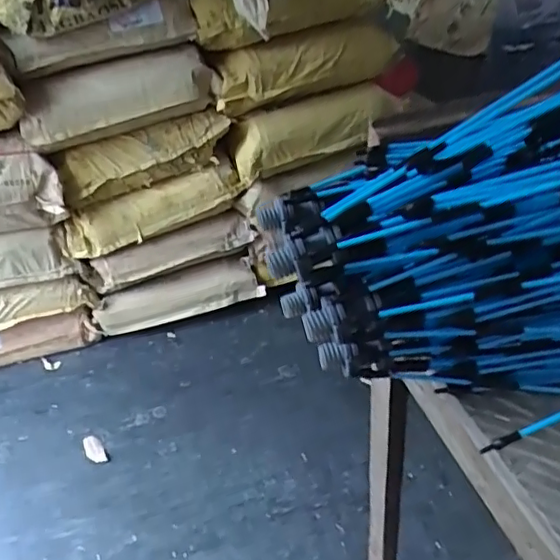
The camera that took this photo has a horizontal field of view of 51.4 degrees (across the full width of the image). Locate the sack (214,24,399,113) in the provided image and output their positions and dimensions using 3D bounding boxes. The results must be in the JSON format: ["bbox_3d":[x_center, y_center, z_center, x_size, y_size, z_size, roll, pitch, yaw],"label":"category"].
[{"bbox_3d":[0.055,-0.494,1.333,0.434,0.128,0.120,-19,39,-17],"label":"sack"}]

